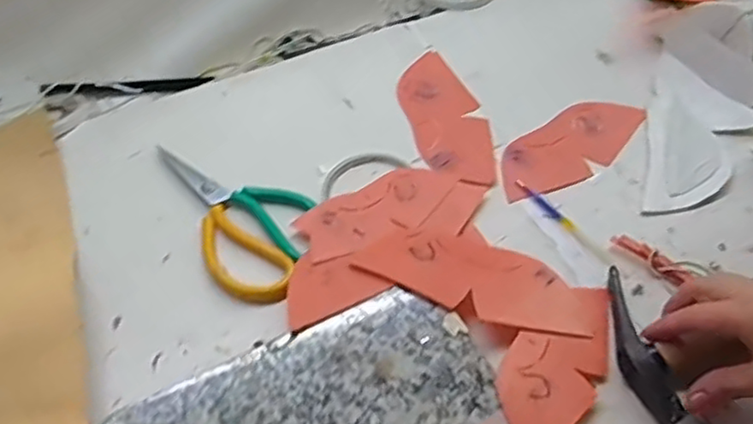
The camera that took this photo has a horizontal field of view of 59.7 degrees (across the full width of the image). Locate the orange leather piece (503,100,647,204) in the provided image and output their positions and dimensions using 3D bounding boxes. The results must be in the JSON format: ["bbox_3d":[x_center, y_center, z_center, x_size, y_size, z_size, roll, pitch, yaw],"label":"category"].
[{"bbox_3d":[0.179,-0.062,0.607,0.171,0.009,0.069,-32,60,-23],"label":"orange leather piece"}]

